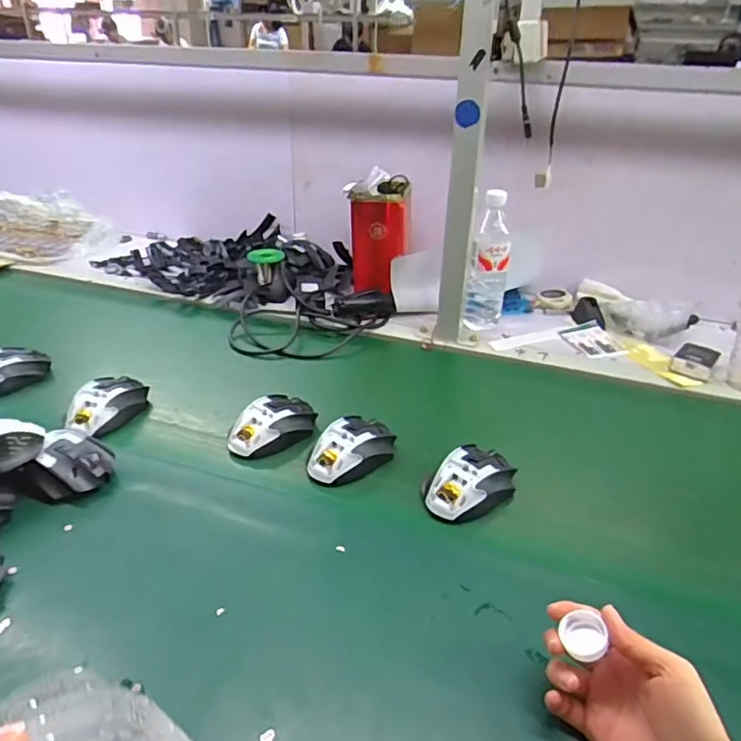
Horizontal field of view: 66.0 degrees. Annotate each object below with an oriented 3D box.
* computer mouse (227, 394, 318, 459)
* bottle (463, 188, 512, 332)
[{"bbox_3d":[-0.120,0.065,0.698,0.117,0.038,0.067,-24,39,-35],"label":"computer mouse"},{"bbox_3d":[0.192,-0.172,0.931,0.072,0.219,0.065,1,30,-4],"label":"bottle"}]

